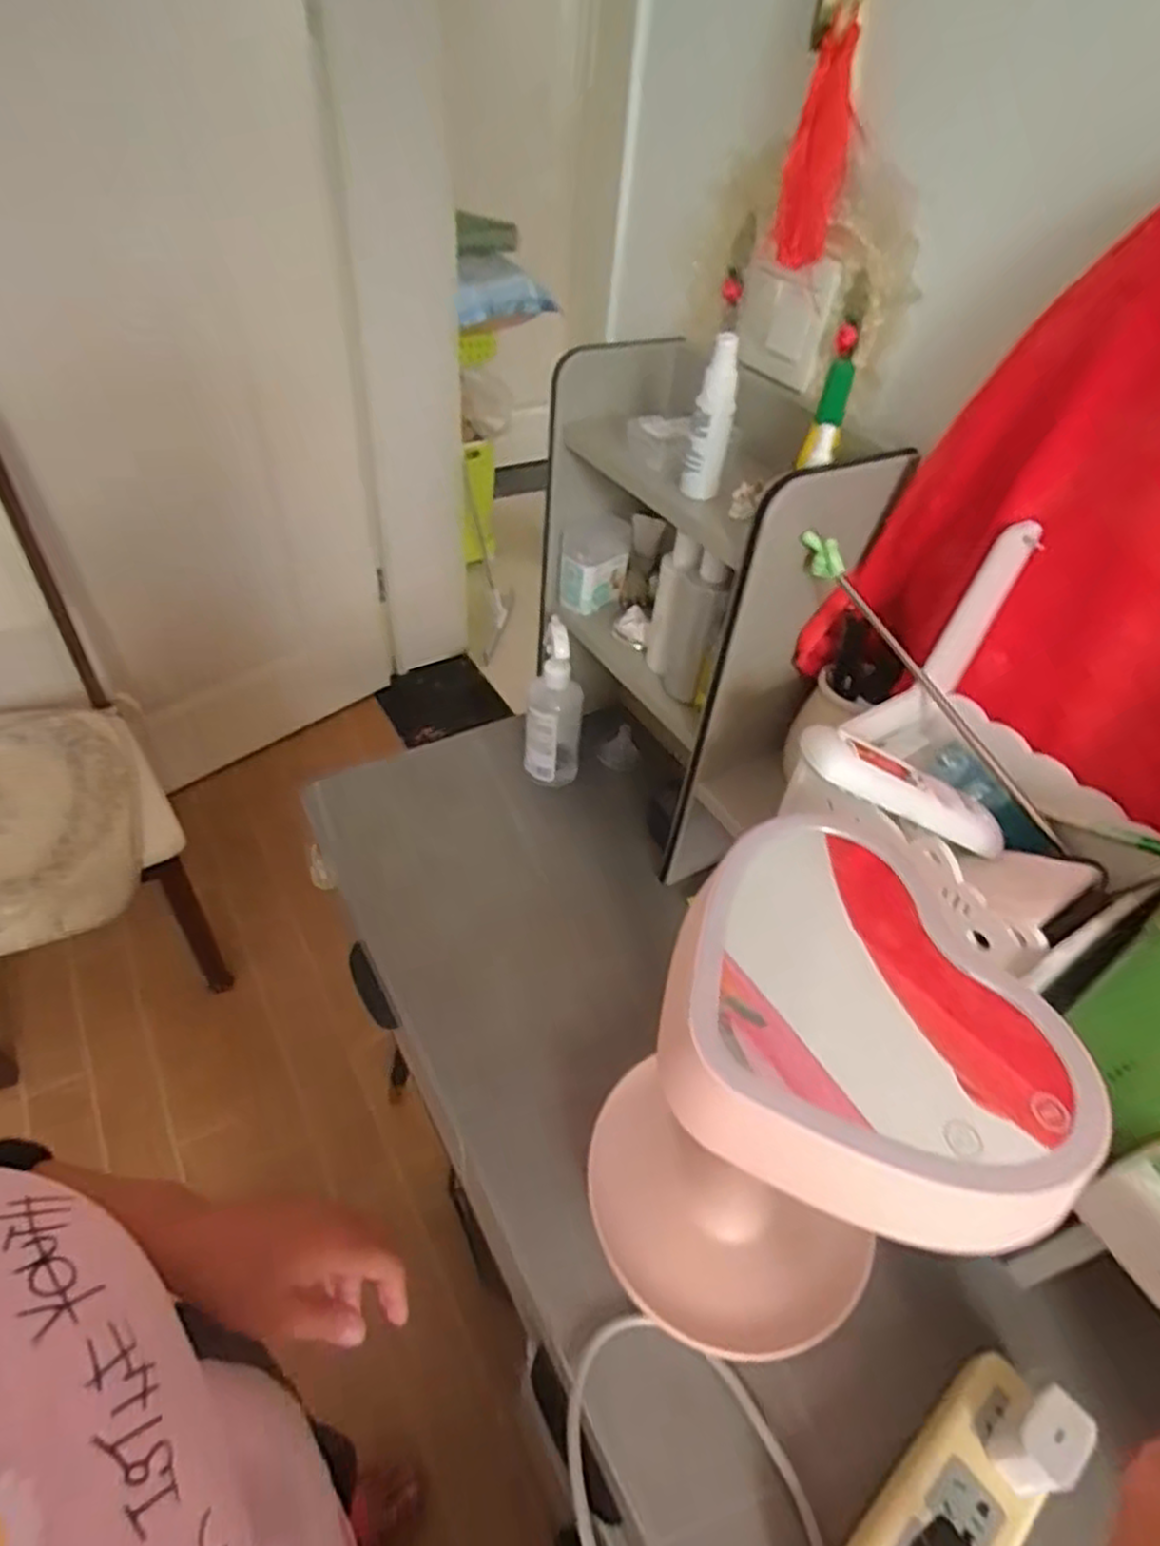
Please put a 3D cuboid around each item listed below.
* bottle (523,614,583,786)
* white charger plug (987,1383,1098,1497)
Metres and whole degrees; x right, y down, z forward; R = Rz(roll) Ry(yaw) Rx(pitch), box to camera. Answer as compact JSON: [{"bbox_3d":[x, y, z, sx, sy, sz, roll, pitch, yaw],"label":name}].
[{"bbox_3d":[-0.027,-0.061,0.768,0.059,0.199,0.058,8,45,1],"label":"bottle"},{"bbox_3d":[0.251,0.365,0.409,0.047,0.040,0.031,-25,53,-28],"label":"white charger plug"}]

